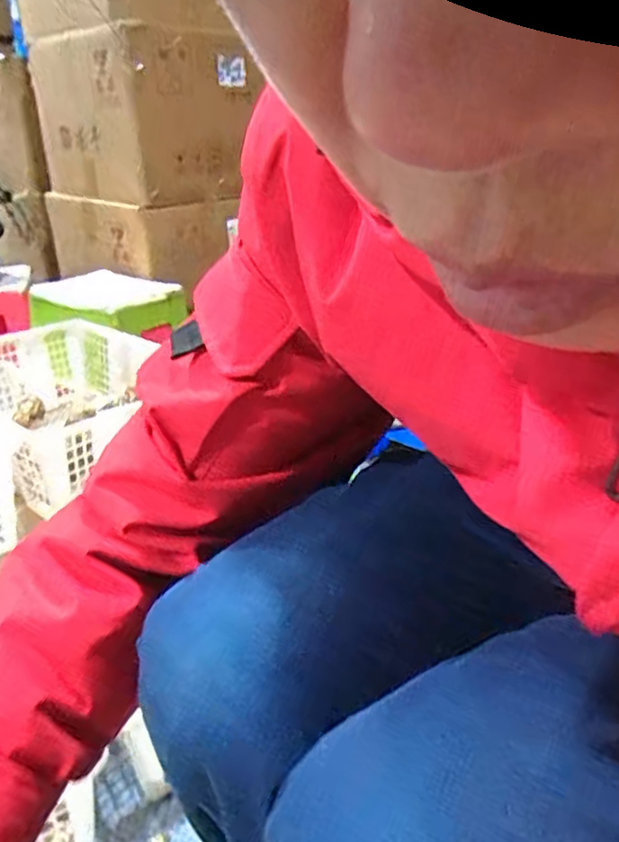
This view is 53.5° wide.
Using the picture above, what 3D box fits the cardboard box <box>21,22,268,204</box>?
[{"bbox_3d":[-0.431,-0.790,1.602,0.423,0.352,0.478,-23,34,-37],"label":"cardboard box"}]

